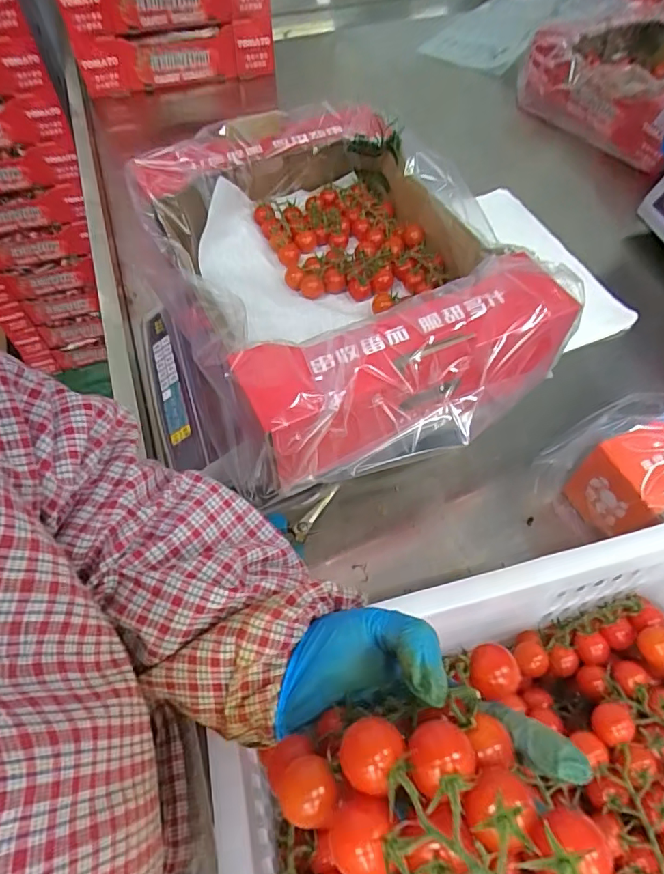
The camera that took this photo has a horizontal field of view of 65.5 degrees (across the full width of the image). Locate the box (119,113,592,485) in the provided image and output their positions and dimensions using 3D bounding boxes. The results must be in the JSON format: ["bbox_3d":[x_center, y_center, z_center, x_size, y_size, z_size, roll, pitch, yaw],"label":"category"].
[{"bbox_3d":[0.004,-0.179,0.518,0.298,0.140,0.410,-19,48,-20],"label":"box"}]

